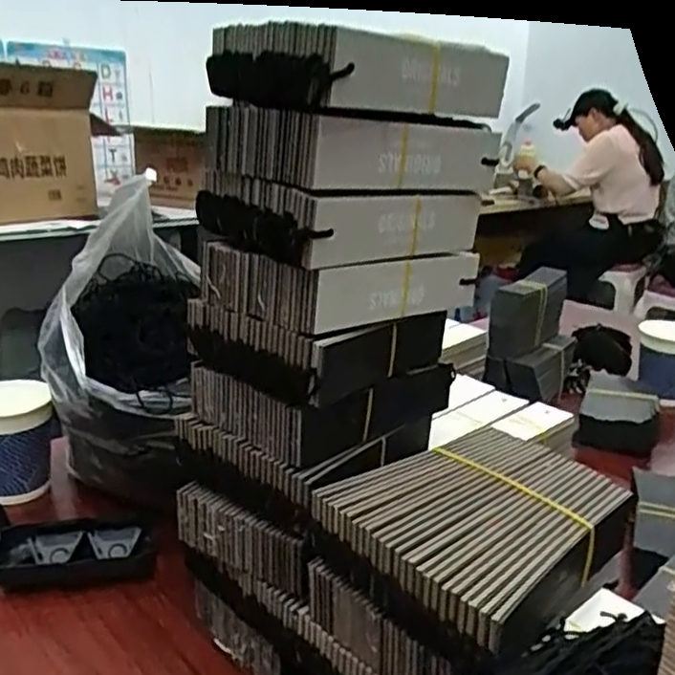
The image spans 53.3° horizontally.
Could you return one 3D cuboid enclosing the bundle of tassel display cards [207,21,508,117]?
[{"bbox_3d":[0.016,-0.136,0.352,0.133,0.036,0.084,-14,22,-41],"label":"bundle of tassel display cards"}]

